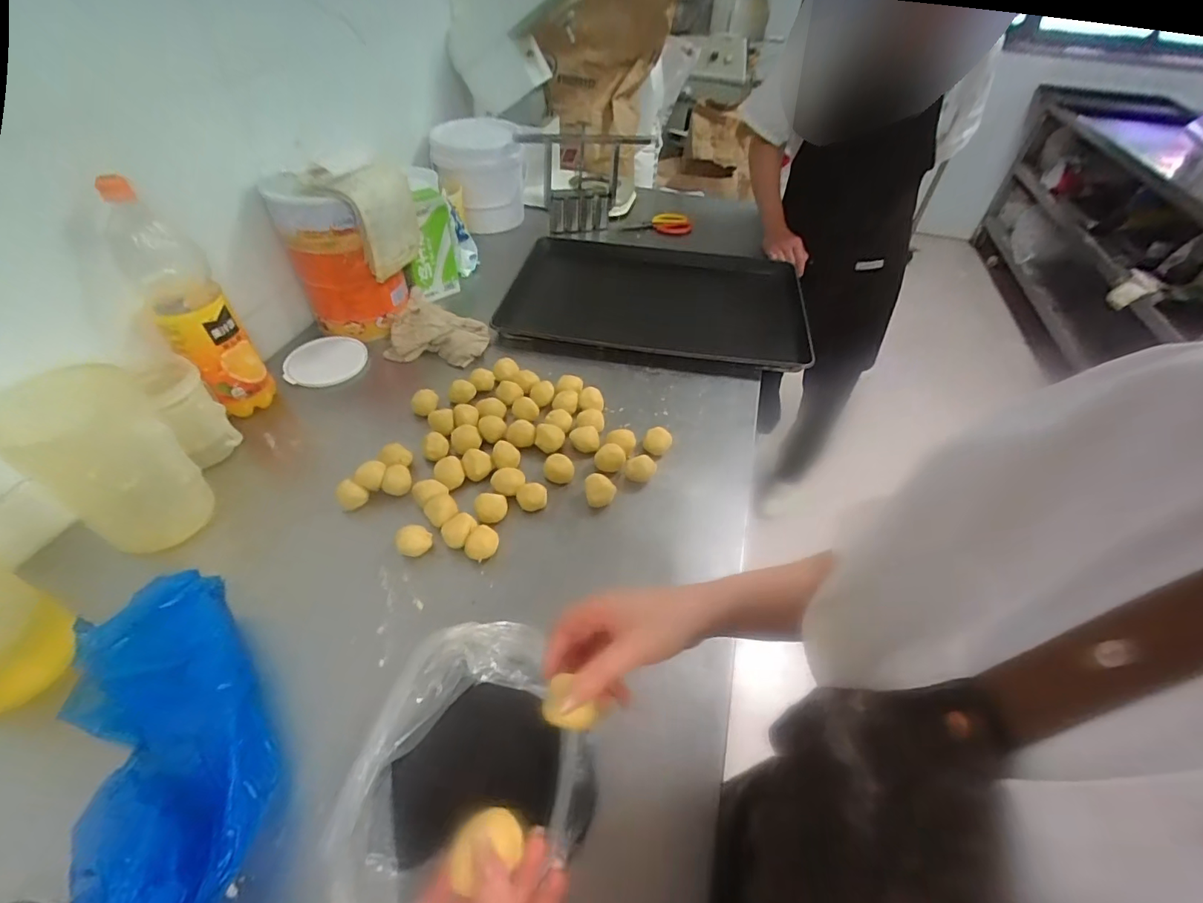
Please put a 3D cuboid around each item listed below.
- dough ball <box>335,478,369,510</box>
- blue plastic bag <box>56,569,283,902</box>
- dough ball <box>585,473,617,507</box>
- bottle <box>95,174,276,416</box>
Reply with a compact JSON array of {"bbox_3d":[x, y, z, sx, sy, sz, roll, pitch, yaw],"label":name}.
[{"bbox_3d":[-0.333,0.054,0.682,0.035,0.027,0.035,1,46,-1],"label":"dough ball"},{"bbox_3d":[-0.389,0.261,0.464,0.139,0.105,0.366,-30,54,-28],"label":"blue plastic bag"},{"bbox_3d":[-0.001,0.054,0.705,0.040,0.032,0.036,-7,46,-9],"label":"dough ball"},{"bbox_3d":[-0.564,-0.196,0.714,0.097,0.307,0.094,-29,53,-27],"label":"bottle"}]

